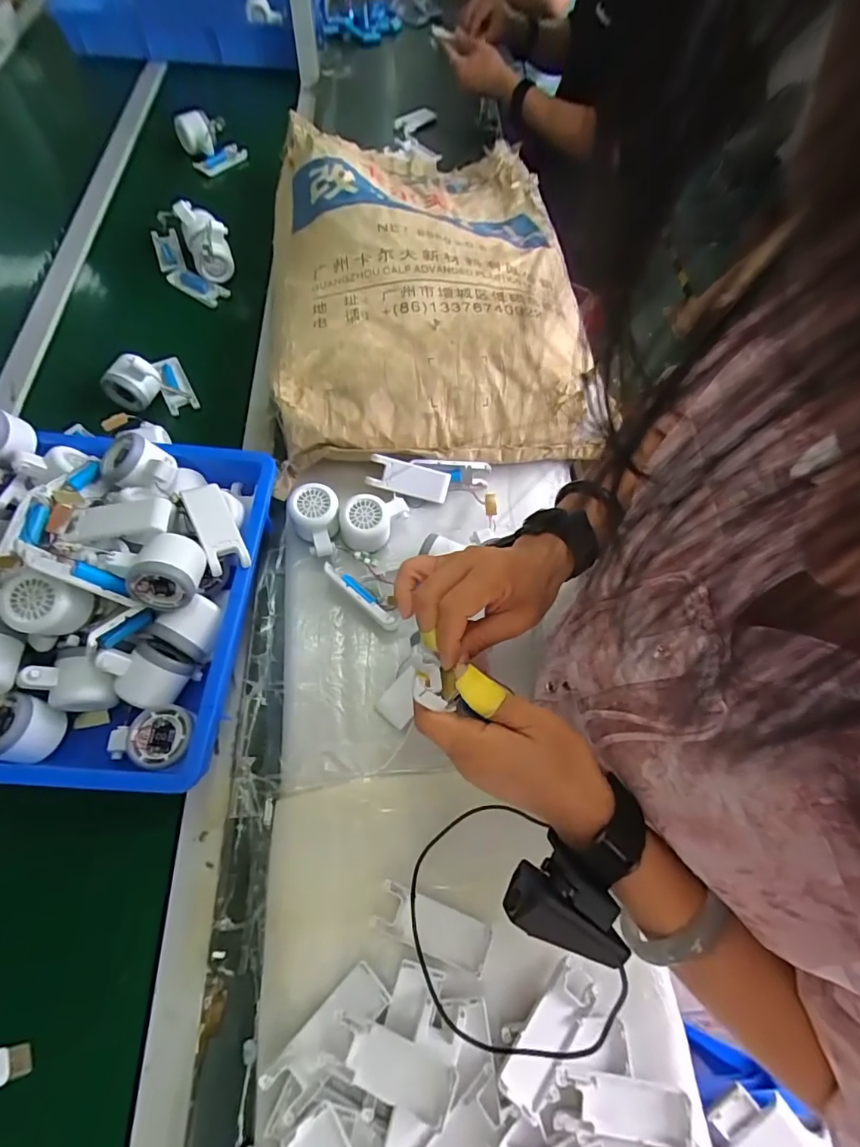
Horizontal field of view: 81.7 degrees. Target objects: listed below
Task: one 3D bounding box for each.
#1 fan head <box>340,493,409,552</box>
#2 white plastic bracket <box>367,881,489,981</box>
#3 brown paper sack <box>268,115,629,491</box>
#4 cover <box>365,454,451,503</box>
[{"bbox_3d":[-0.065,-0.063,0.591,0.082,0.045,0.059,-12,66,-10],"label":"fan head"},{"bbox_3d":[0.002,0.312,0.439,0.101,0.014,0.037,22,64,6],"label":"white plastic bracket"},{"bbox_3d":[-0.005,-0.474,0.745,0.414,0.129,0.707,-2,64,-6],"label":"brown paper sack"},{"bbox_3d":[-0.026,-0.119,0.623,0.101,0.013,0.040,11,101,-15],"label":"cover"}]

